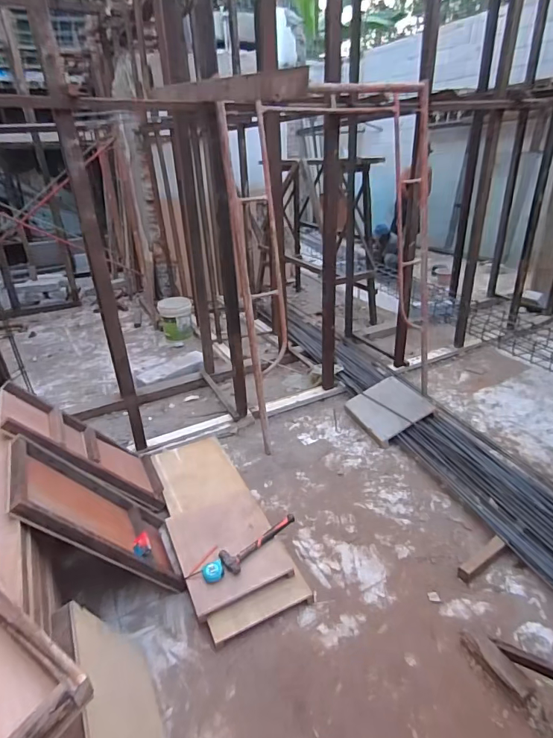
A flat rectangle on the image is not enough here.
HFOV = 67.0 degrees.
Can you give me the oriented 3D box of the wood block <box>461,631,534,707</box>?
[{"bbox_3d":[0.747,0.998,1.419,0.088,0.025,0.238,-19,30,-27],"label":"wood block"}]

